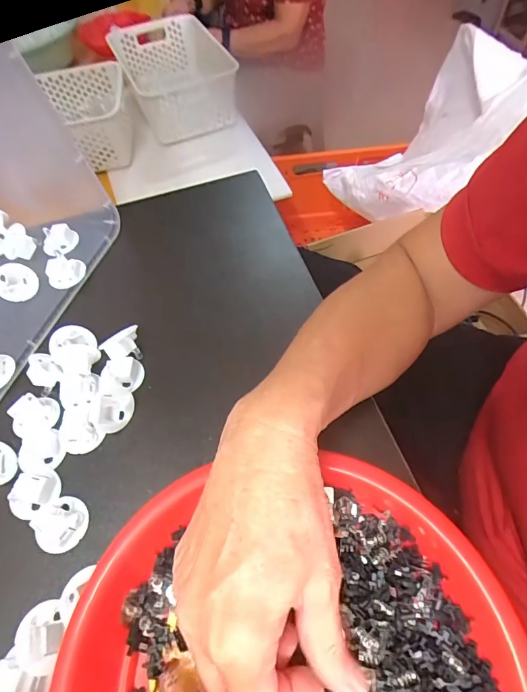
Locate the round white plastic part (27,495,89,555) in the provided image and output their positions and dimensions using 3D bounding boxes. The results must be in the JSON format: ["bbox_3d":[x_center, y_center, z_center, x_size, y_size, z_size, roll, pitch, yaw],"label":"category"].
[{"bbox_3d":[-0.128,0.112,0.261,0.028,0.014,0.032,16,61,13],"label":"round white plastic part"}]

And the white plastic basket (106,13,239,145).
[{"bbox_3d":[-0.210,-0.620,0.950,0.207,0.138,0.315,-21,61,-11],"label":"white plastic basket"}]

